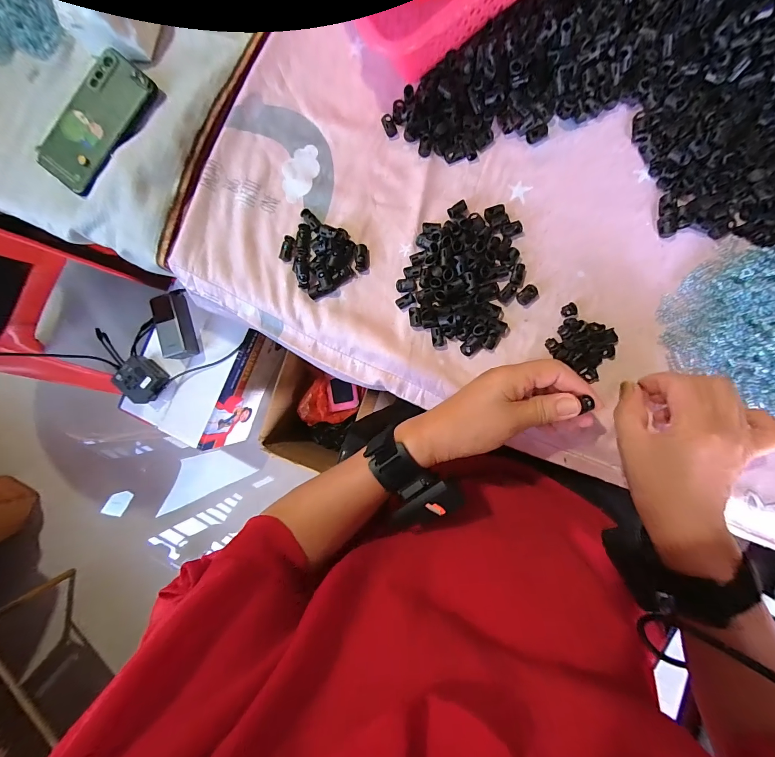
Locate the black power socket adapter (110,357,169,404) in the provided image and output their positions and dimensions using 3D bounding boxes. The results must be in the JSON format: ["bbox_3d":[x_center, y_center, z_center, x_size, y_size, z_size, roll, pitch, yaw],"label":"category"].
[{"bbox_3d":[-0.515,0.003,0.714,0.080,0.053,0.082,39,92,7],"label":"black power socket adapter"}]

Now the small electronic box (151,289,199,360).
[{"bbox_3d":[-0.448,-0.114,0.722,0.054,0.054,0.137,-10,86,6],"label":"small electronic box"}]

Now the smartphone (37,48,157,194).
[{"bbox_3d":[-0.349,-0.305,0.409,0.076,0.013,0.160,41,92,7],"label":"smartphone"}]

